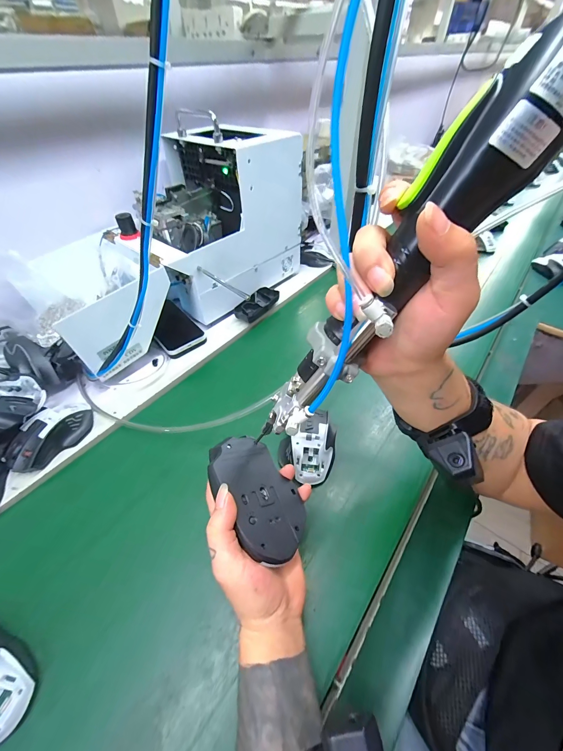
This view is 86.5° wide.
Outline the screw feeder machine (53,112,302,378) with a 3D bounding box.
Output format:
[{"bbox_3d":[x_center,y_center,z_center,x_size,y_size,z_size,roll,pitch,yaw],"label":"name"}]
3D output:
[{"bbox_3d":[-0.125,-0.313,0.605,0.307,0.269,0.213,-34,55,-26],"label":"screw feeder machine"}]

